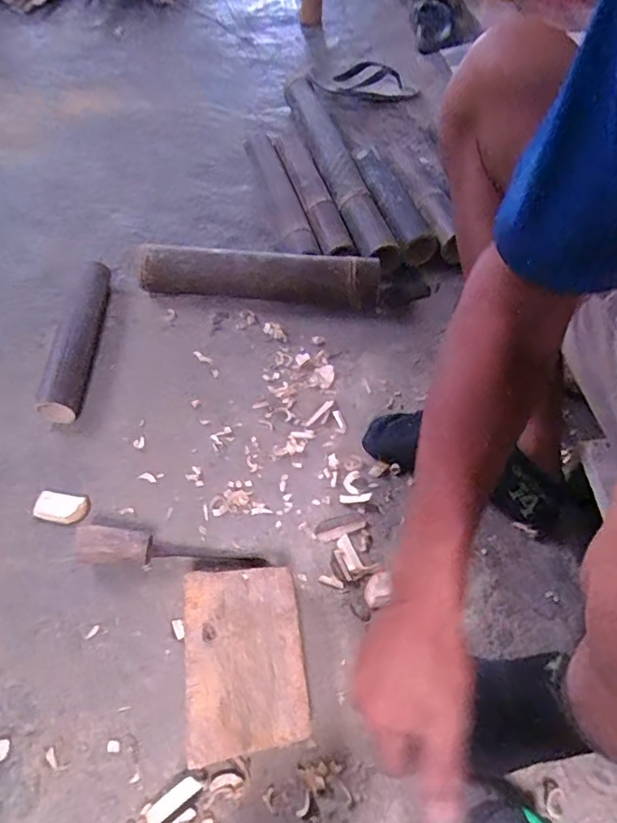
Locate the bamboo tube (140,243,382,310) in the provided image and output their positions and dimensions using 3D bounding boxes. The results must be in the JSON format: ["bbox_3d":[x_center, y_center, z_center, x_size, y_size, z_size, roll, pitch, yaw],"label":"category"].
[{"bbox_3d":[-0.071,-0.217,0.866,0.371,0.093,0.085,0,54,2],"label":"bamboo tube"}]

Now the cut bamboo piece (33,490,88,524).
[{"bbox_3d":[-0.301,0.117,0.660,0.063,0.013,0.040,3,54,4],"label":"cut bamboo piece"}]

